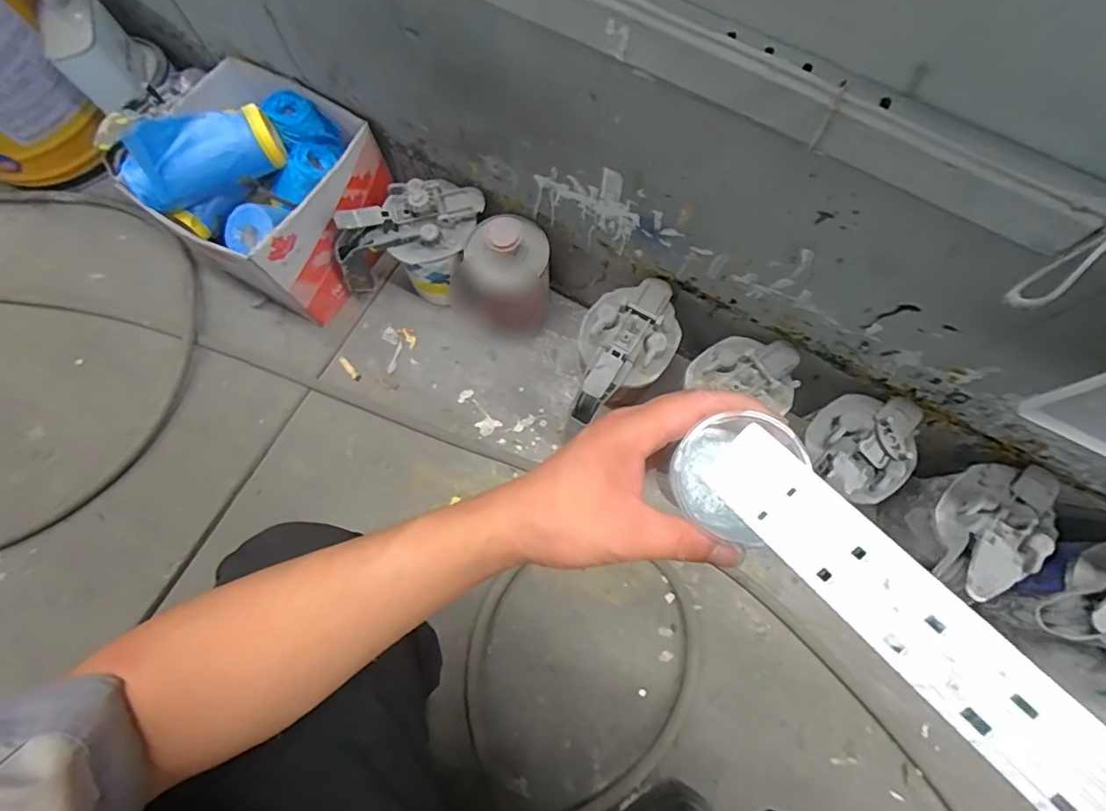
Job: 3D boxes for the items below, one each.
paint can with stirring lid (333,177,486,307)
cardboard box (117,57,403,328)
[{"bbox_3d":[-0.180,-0.213,0.694,0.184,0.179,0.109,5,75,1],"label":"paint can with stirring lid"},{"bbox_3d":[-0.363,-0.273,0.693,0.255,0.212,0.230,27,76,6],"label":"cardboard box"}]

